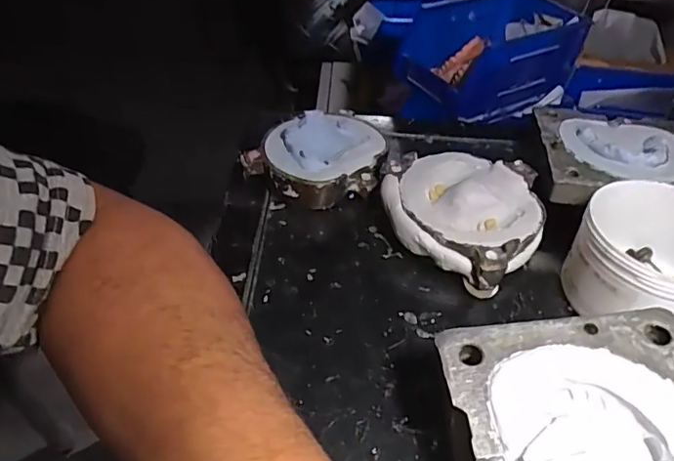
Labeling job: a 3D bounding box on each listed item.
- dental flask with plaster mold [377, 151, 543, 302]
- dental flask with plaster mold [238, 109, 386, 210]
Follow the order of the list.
[{"bbox_3d":[0.084,-0.014,0.382,0.111,0.039,0.098,24,45,22],"label":"dental flask with plaster mold"},{"bbox_3d":[-0.010,-0.057,0.428,0.090,0.035,0.098,20,44,18],"label":"dental flask with plaster mold"}]

